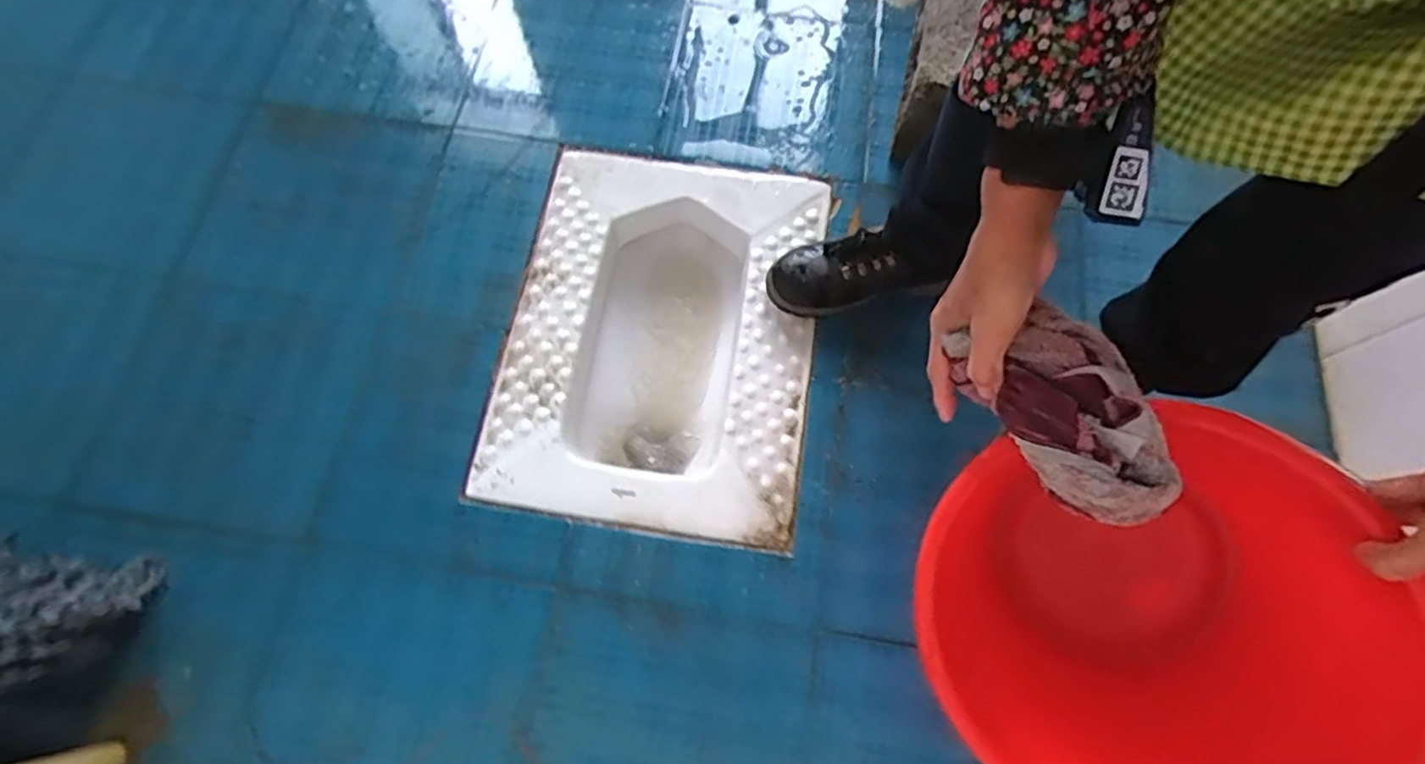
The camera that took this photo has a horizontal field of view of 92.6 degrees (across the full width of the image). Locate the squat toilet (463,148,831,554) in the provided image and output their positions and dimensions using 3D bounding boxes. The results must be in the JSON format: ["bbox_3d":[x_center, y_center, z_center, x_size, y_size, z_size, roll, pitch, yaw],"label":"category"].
[{"bbox_3d":[-0.065,-0.046,0.924,0.382,0.135,0.501,9,71,0],"label":"squat toilet"}]

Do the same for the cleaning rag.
[{"bbox_3d":[0.232,0.020,0.427,0.083,0.047,0.139,-17,72,-7],"label":"cleaning rag"}]

